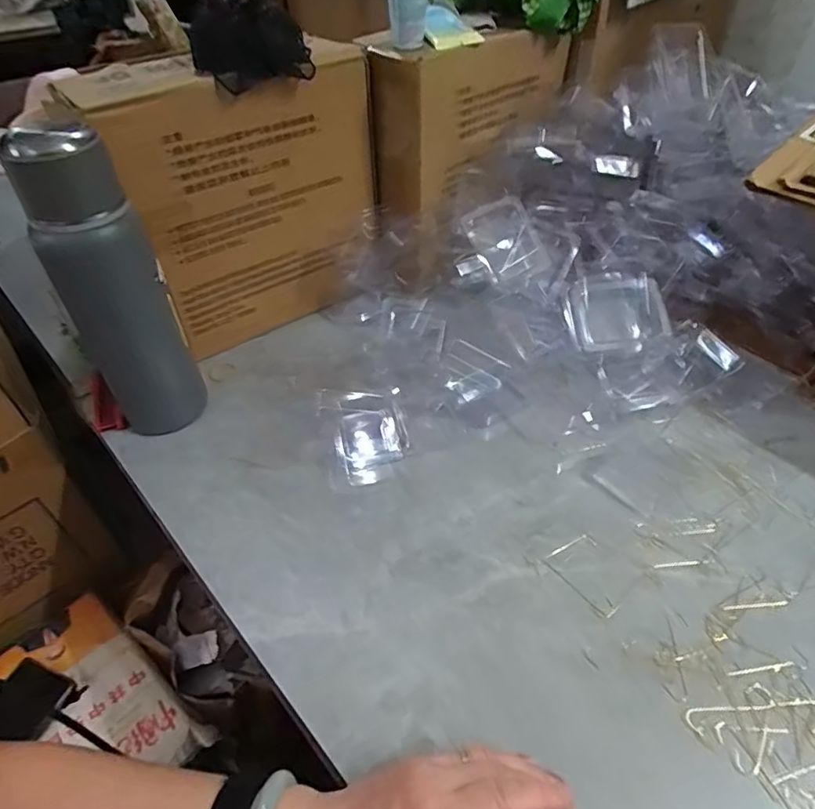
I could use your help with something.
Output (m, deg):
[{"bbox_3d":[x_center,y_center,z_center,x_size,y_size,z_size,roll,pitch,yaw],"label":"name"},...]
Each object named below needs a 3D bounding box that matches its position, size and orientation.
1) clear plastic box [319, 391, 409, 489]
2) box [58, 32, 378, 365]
[{"bbox_3d":[-0.038,0.023,0.524,0.075,0.024,0.103,-16,46,-16],"label":"clear plastic box"},{"bbox_3d":[-0.179,-0.223,0.604,0.276,0.269,0.109,-27,50,-25],"label":"box"}]

